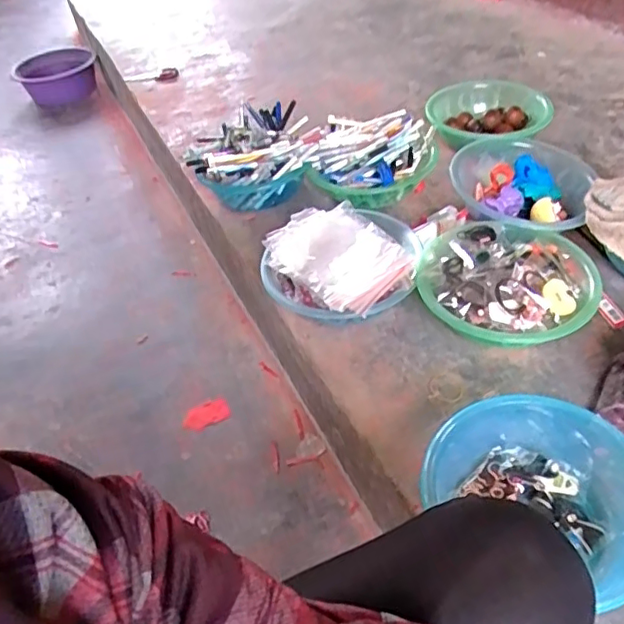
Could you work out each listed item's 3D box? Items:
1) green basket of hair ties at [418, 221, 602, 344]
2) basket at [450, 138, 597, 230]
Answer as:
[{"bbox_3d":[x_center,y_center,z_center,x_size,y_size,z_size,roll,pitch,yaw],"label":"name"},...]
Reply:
[{"bbox_3d":[0.276,-0.043,0.823,0.225,0.084,0.227,-4,44,4],"label":"green basket of hair ties"},{"bbox_3d":[0.337,-0.187,0.955,0.217,0.088,0.200,9,47,17],"label":"basket"}]

